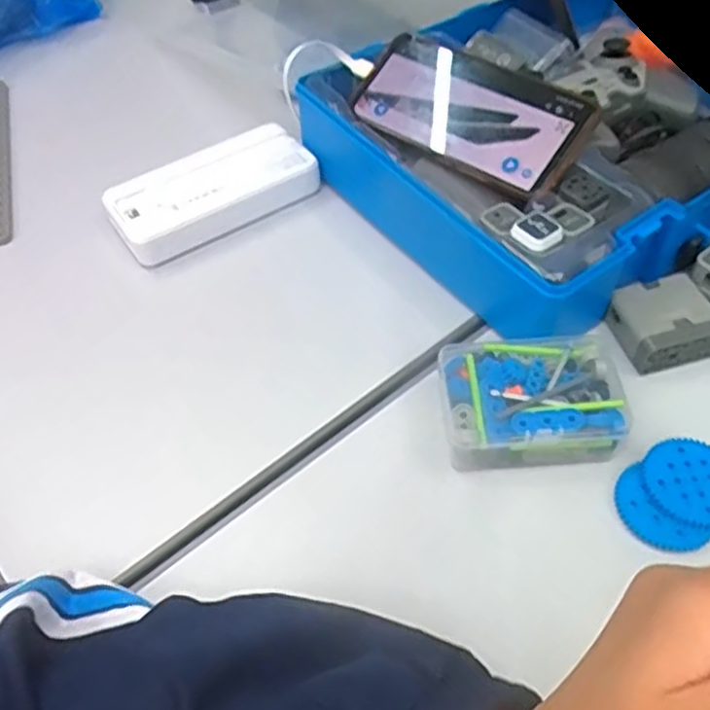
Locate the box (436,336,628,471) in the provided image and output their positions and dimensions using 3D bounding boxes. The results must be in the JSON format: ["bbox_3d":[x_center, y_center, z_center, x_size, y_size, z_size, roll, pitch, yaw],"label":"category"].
[{"bbox_3d":[0.094,0.028,0.398,0.095,0.036,0.067,-4,51,-1],"label":"box"}]

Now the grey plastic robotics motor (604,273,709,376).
[{"bbox_3d":[0.185,-0.020,0.429,0.058,0.022,0.050,-11,52,-7],"label":"grey plastic robotics motor"}]

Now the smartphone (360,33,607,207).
[{"bbox_3d":[0.074,-0.156,0.470,0.155,0.018,0.073,36,92,27],"label":"smartphone"}]

